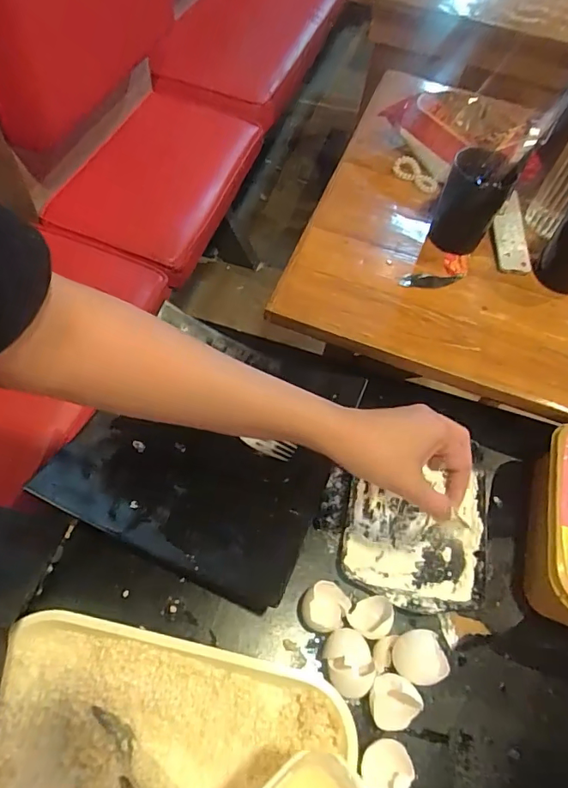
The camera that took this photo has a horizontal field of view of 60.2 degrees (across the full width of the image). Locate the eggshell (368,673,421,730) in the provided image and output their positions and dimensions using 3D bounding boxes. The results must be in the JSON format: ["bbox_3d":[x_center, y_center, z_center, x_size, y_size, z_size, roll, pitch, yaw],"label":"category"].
[{"bbox_3d":[0.091,0.255,0.405,0.044,0.028,0.040,3,59,-5],"label":"eggshell"}]

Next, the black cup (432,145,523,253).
[{"bbox_3d":[0.227,-0.232,0.593,0.069,0.100,0.071,1,56,-2],"label":"black cup"}]

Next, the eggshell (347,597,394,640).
[{"bbox_3d":[0.078,0.198,0.439,0.035,0.027,0.037,3,59,-5],"label":"eggshell"}]

